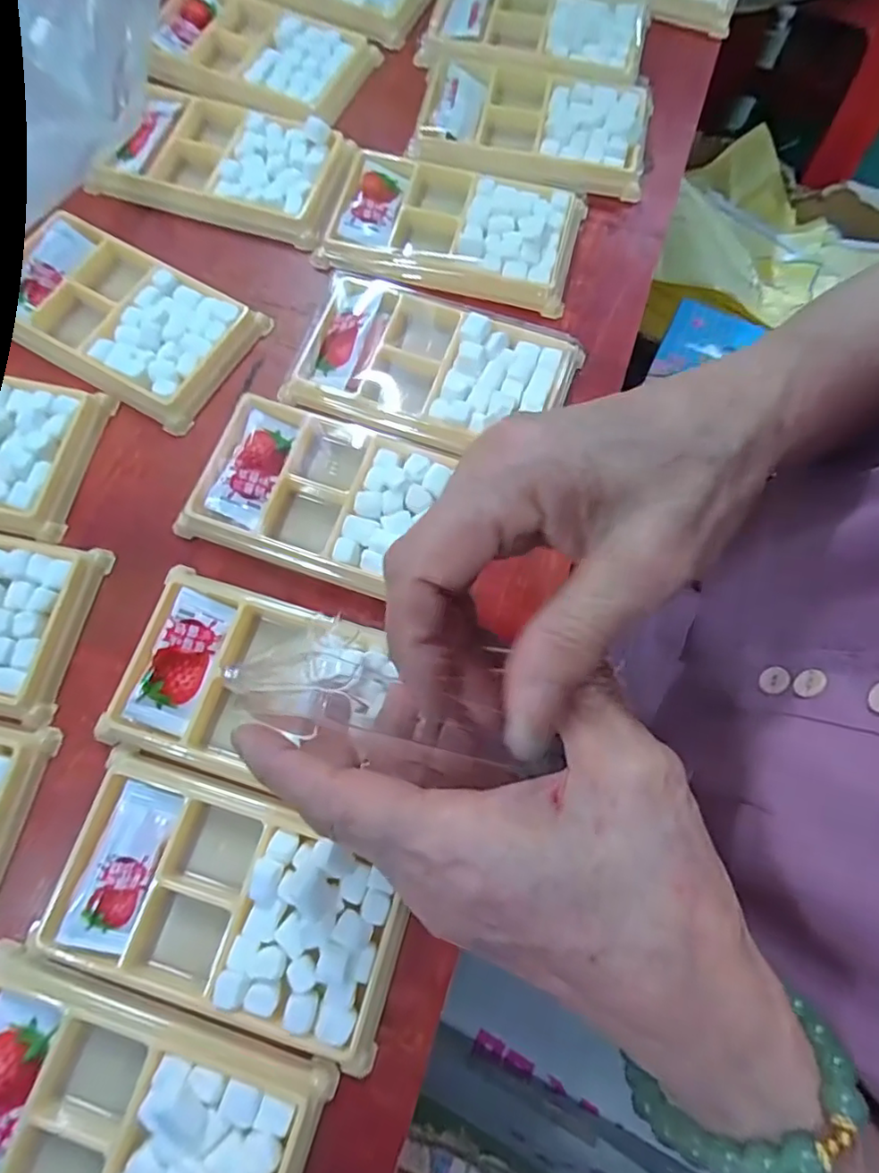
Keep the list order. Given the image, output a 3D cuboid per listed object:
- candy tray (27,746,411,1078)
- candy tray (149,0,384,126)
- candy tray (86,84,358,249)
[{"bbox_3d":[-0.079,0.118,0.225,0.131,0.012,0.076,16,74,2],"label":"candy tray"},{"bbox_3d":[-0.110,-0.322,0.363,0.124,0.021,0.078,24,74,6],"label":"candy tray"},{"bbox_3d":[-0.118,-0.241,0.341,0.133,0.024,0.076,15,73,3],"label":"candy tray"}]

